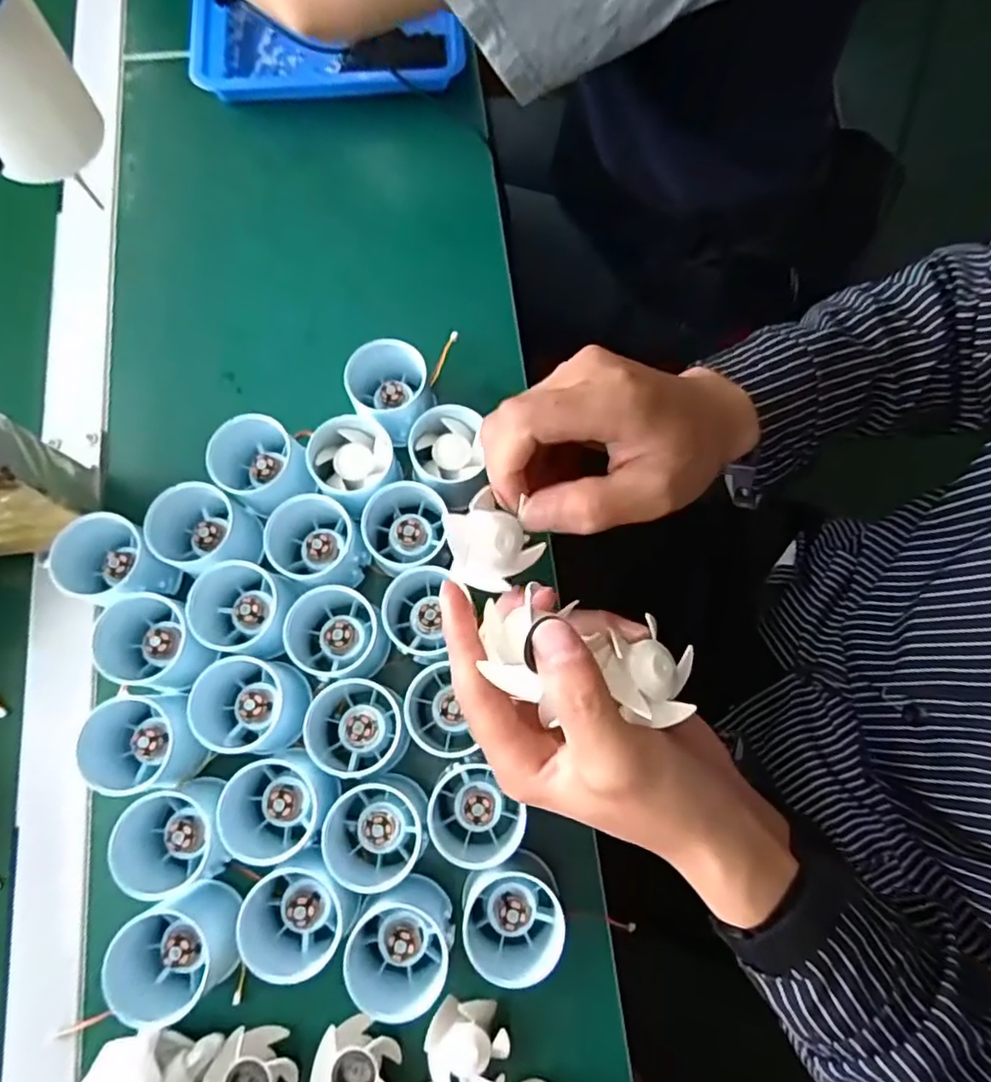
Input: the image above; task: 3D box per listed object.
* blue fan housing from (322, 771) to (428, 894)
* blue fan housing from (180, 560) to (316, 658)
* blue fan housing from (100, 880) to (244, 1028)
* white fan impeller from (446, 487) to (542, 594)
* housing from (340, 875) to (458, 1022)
[{"bbox_3d":[-0.066,0.162,0.342,0.055,0.045,0.050,0,75,0],"label":"blue fan housing"},{"bbox_3d":[-0.153,0.040,0.375,0.058,0.043,0.054,0,75,0],"label":"blue fan housing"},{"bbox_3d":[-0.169,0.218,0.325,0.062,0.041,0.053,-35,78,-9],"label":"blue fan housing"},{"bbox_3d":[-0.006,0.000,0.274,0.036,0.023,0.040,-42,110,2],"label":"white fan impeller"},{"bbox_3d":[-0.051,0.214,0.330,0.054,0.043,0.052,0,75,0],"label":"housing"}]

